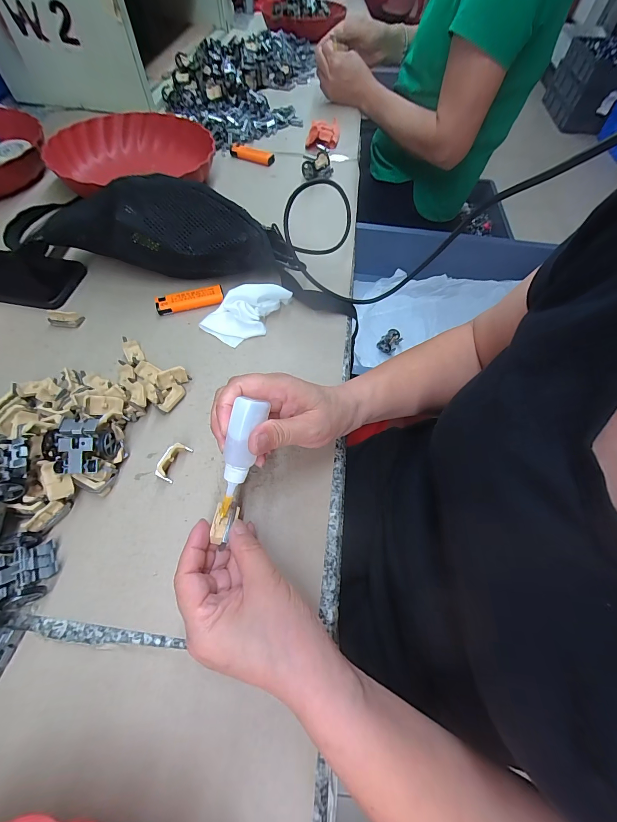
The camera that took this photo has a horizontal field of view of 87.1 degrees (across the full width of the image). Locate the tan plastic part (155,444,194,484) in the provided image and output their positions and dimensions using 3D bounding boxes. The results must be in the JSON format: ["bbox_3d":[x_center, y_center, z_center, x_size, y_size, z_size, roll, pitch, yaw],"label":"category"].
[{"bbox_3d":[-0.125,0.045,0.298,0.016,0.015,0.036,21,63,10],"label":"tan plastic part"}]

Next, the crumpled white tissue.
[{"bbox_3d":[-0.069,-0.117,0.381,0.107,0.037,0.047,-25,64,-14],"label":"crumpled white tissue"}]

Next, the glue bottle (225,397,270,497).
[{"bbox_3d":[-0.047,0.026,0.234,0.018,0.019,0.072,18,103,8],"label":"glue bottle"}]

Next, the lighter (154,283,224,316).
[{"bbox_3d":[-0.147,-0.138,0.404,0.080,0.016,0.022,-13,62,-8],"label":"lighter"}]

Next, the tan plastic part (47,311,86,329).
[{"bbox_3d":[-0.289,-0.109,0.383,0.037,0.015,0.016,-6,62,-4],"label":"tan plastic part"}]

